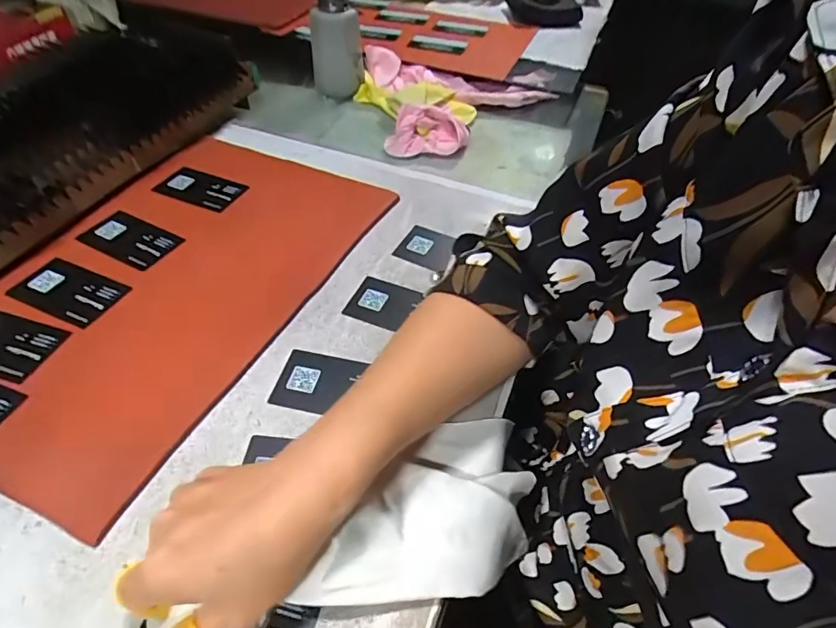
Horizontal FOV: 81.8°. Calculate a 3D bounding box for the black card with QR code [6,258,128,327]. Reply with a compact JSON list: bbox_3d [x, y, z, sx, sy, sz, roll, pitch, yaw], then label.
[{"bbox_3d":[-0.289,-0.019,0.400,0.085,0.004,0.050,19,51,15],"label":"black card with QR code"}]

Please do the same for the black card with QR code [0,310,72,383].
[{"bbox_3d":[-0.313,0.020,0.361,0.087,0.004,0.049,14,50,9],"label":"black card with QR code"}]

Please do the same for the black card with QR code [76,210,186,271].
[{"bbox_3d":[-0.265,-0.069,0.445,0.082,0.004,0.049,24,54,17],"label":"black card with QR code"}]

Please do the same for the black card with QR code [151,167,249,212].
[{"bbox_3d":[-0.223,-0.132,0.500,0.081,0.005,0.048,20,51,13],"label":"black card with QR code"}]

